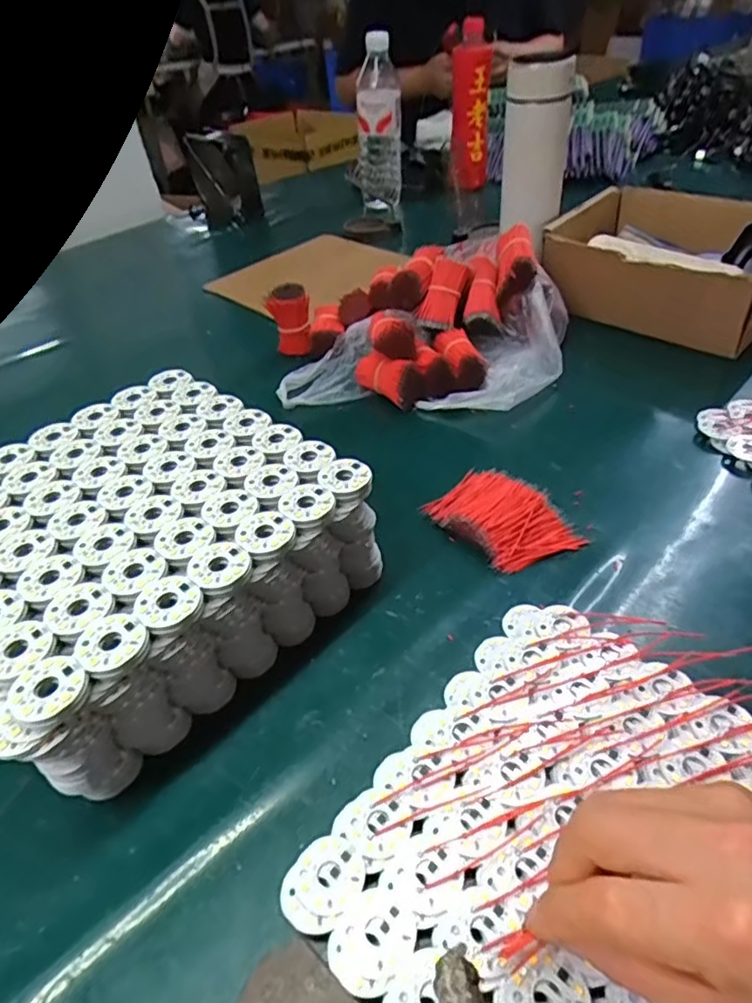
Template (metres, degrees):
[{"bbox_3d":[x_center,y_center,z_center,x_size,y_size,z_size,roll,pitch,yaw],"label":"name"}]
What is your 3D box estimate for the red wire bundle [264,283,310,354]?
[{"bbox_3d":[-0.090,-0.191,0.639,0.044,0.058,0.042,-10,42,-6],"label":"red wire bundle"}]

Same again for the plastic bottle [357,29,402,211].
[{"bbox_3d":[0.004,-0.563,0.924,0.072,0.214,0.077,-4,41,2],"label":"plastic bottle"}]

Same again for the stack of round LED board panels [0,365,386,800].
[{"bbox_3d":[-0.148,0.031,0.387,0.211,0.092,0.222,30,52,33],"label":"stack of round LED board panels"}]

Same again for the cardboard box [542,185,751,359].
[{"bbox_3d":[0.322,-0.259,0.657,0.219,0.098,0.218,27,51,31],"label":"cardboard box"}]

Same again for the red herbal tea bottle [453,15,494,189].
[{"bbox_3d":[0.154,-0.634,0.988,0.065,0.220,0.059,0,42,5],"label":"red herbal tea bottle"}]

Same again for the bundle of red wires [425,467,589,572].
[{"bbox_3d":[0.092,0.011,0.443,0.070,0.019,0.100,-30,47,-26],"label":"bundle of red wires"}]

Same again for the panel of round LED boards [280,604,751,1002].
[{"bbox_3d":[0.104,0.160,0.269,0.219,0.012,0.218,29,52,32],"label":"panel of round LED boards"}]

